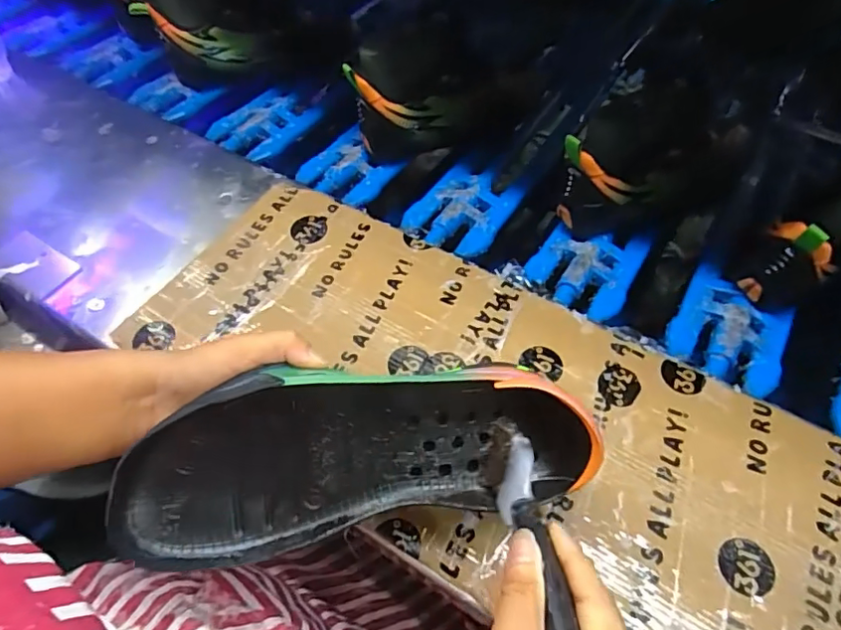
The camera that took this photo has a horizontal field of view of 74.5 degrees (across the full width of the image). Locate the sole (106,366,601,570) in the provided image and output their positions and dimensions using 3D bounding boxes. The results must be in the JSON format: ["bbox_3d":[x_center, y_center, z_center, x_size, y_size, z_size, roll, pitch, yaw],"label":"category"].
[{"bbox_3d":[-0.033,0.078,0.314,0.264,0.045,0.102,-7,91,-9],"label":"sole"}]

